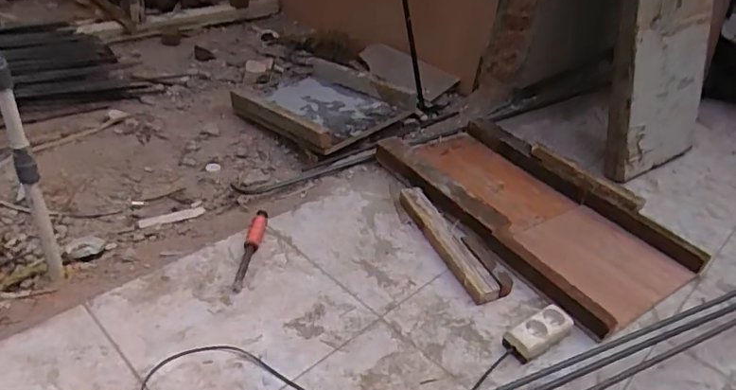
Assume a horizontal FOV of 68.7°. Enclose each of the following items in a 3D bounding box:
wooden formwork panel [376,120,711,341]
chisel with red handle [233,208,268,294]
[{"bbox_3d":[0.384,0.013,1.331,0.427,0.081,0.717,-19,43,-32],"label":"wooden formwork panel"},{"bbox_3d":[-0.245,0.113,1.116,0.034,0.044,0.212,7,35,-1],"label":"chisel with red handle"}]

